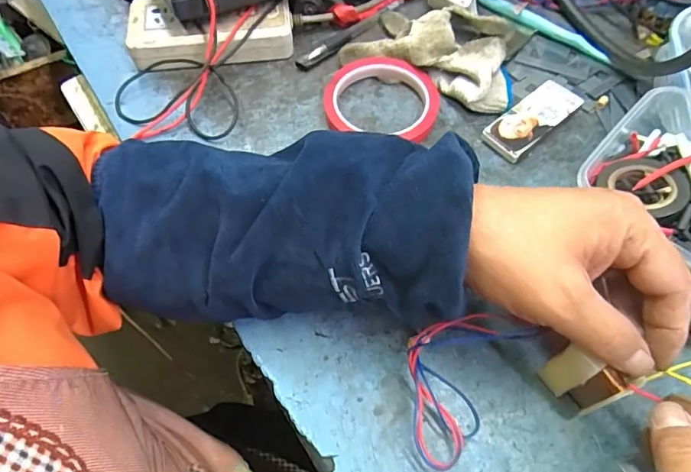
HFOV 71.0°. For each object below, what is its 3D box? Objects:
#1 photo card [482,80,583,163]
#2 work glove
[{"bbox_3d":[0.159,-0.099,0.416,0.093,0.013,0.038,-38,67,-20],"label":"photo card"},{"bbox_3d":[0.085,-0.177,0.444,0.155,0.033,0.104,25,63,14],"label":"work glove"}]

